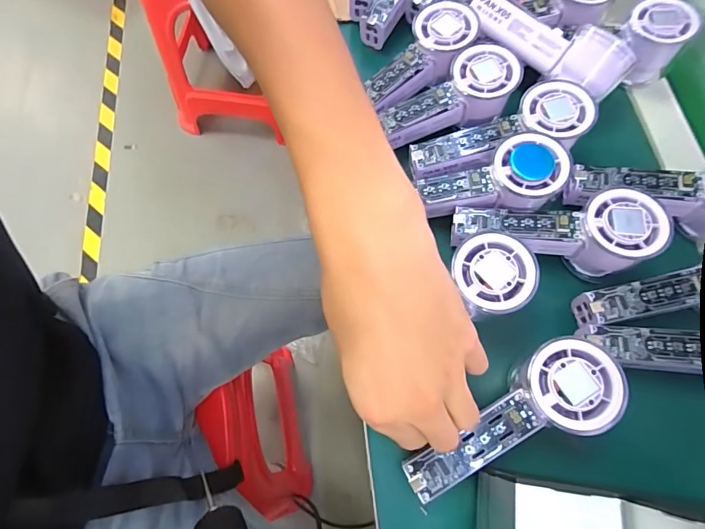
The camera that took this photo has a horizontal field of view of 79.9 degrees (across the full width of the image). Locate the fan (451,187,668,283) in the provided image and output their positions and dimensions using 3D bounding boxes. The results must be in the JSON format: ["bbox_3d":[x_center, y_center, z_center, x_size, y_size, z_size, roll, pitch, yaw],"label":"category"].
[{"bbox_3d":[0.152,-0.023,0.326,0.145,0.057,0.052,5,69,1],"label":"fan"}]

